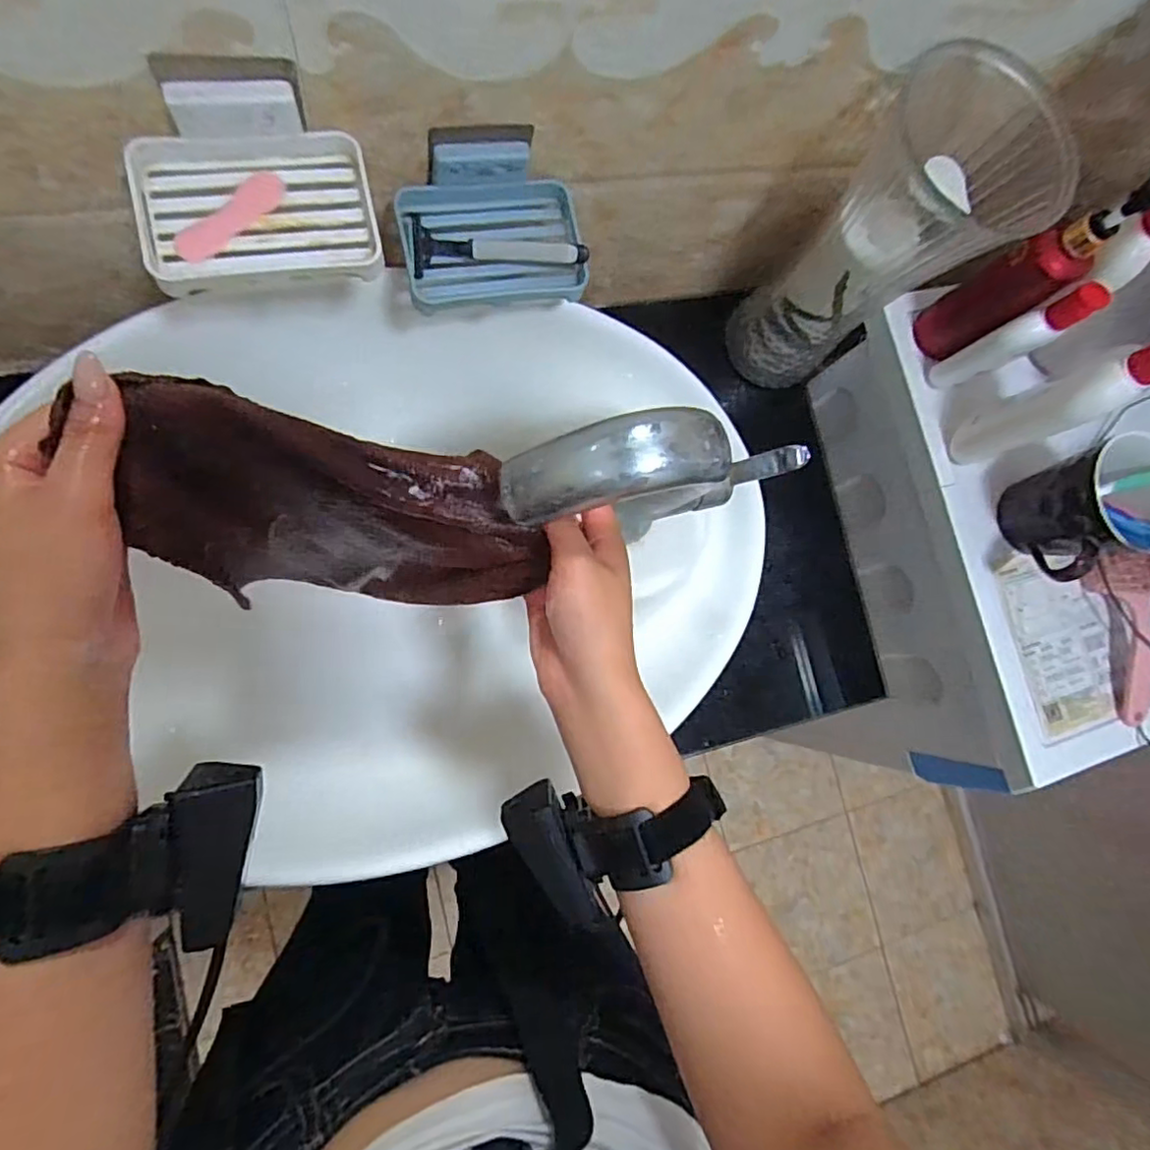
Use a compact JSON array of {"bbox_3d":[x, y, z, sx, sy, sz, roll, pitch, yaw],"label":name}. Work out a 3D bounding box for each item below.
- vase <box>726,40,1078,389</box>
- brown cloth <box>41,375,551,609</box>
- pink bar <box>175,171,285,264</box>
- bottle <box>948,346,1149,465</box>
[{"bbox_3d":[0.256,-0.275,0.562,0.134,0.273,0.126,-44,94,-14],"label":"vase"},{"bbox_3d":[-0.127,-0.028,0.377,0.193,0.249,0.069,8,83,-7],"label":"brown cloth"},{"bbox_3d":[-0.198,-0.206,0.365,0.018,0.008,0.071,42,76,-5],"label":"pink bar"},{"bbox_3d":[0.391,-0.140,0.501,0.070,0.184,0.034,-37,90,-10],"label":"bottle"}]

